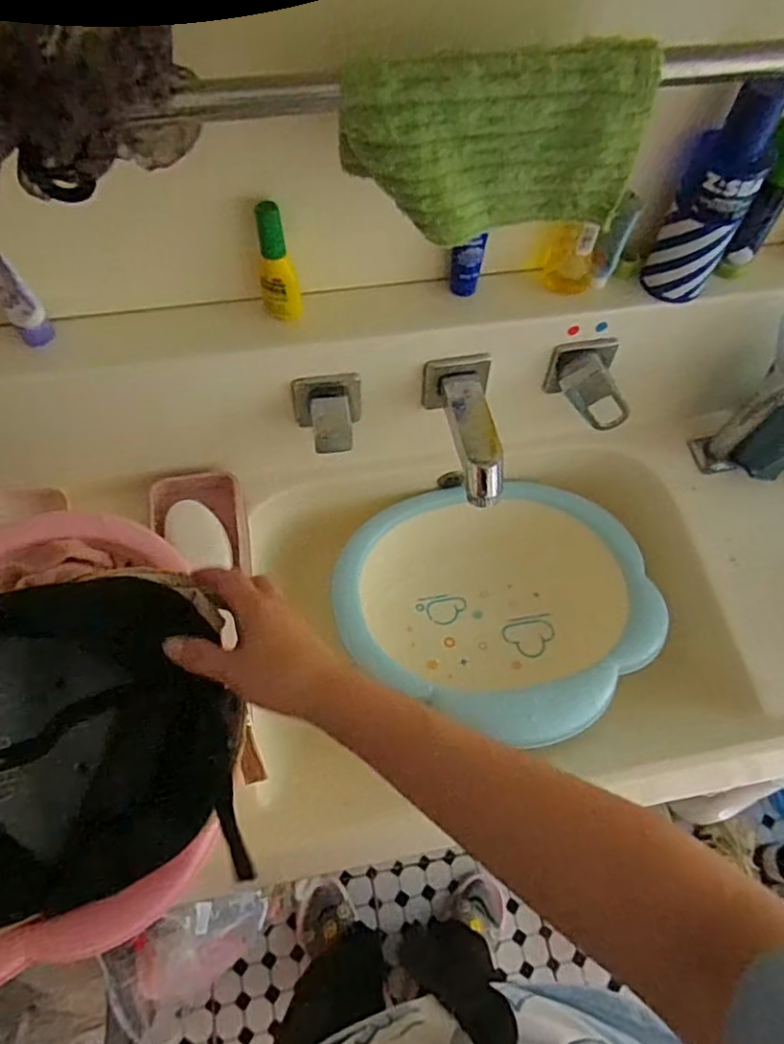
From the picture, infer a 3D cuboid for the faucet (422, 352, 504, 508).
[{"bbox_3d":[0.068,-0.082,0.567,0.057,0.054,0.127,-7,65,-6],"label":"faucet"}]

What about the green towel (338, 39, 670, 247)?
[{"bbox_3d":[0.062,-0.222,0.389,0.179,0.100,0.034,-11,66,-8],"label":"green towel"}]

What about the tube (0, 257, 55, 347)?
[{"bbox_3d":[-0.291,-0.179,0.489,0.025,0.114,0.036,-36,71,-18],"label":"tube"}]

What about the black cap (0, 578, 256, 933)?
[{"bbox_3d":[-0.222,0.139,0.392,0.241,0.064,0.192,-8,65,-7],"label":"black cap"}]

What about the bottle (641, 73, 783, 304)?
[{"bbox_3d":[0.249,-0.247,0.507,0.062,0.161,0.040,-12,66,-9],"label":"bottle"}]

